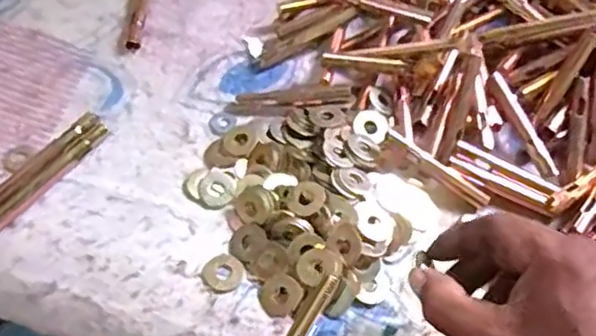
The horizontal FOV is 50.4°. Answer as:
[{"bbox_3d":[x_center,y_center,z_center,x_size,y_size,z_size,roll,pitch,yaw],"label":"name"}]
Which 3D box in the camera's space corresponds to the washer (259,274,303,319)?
[{"bbox_3d":[-0.011,0.079,0.391,0.026,0.004,0.024,2,75,-8],"label":"washer"}]

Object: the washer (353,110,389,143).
[{"bbox_3d":[0.053,-0.030,0.450,0.024,0.004,0.026,7,61,-12],"label":"washer"}]

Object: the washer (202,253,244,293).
[{"bbox_3d":[-0.047,0.067,0.401,0.025,0.004,0.026,2,59,-3],"label":"washer"}]

